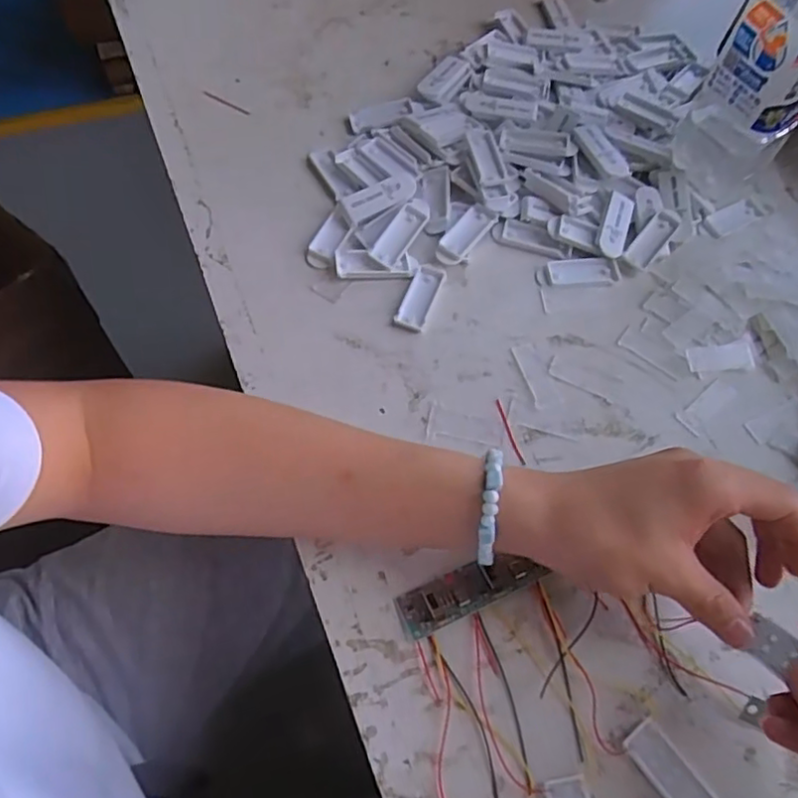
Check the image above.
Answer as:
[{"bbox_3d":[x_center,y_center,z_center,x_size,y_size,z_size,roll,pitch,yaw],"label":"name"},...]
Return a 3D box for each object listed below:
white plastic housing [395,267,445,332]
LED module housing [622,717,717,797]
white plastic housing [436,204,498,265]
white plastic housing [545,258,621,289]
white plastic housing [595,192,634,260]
[{"bbox_3d":[0.015,-0.070,0.440,0.020,0.004,0.053,20,66,7],"label":"white plastic housing"},{"bbox_3d":[0.139,0.192,0.322,0.022,0.006,0.058,-35,71,-17],"label":"LED module housing"},{"bbox_3d":[0.048,-0.117,0.460,0.021,0.010,0.053,35,68,13],"label":"white plastic housing"},{"bbox_3d":[0.131,-0.090,0.458,0.053,0.004,0.023,-3,65,-4],"label":"white plastic housing"},{"bbox_3d":[0.157,-0.128,0.470,0.022,0.006,0.053,25,71,-5],"label":"white plastic housing"}]

